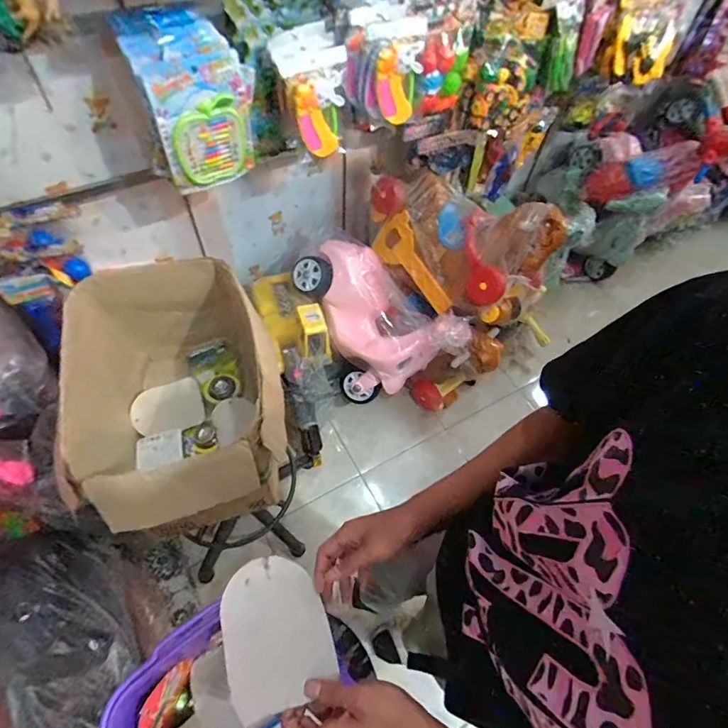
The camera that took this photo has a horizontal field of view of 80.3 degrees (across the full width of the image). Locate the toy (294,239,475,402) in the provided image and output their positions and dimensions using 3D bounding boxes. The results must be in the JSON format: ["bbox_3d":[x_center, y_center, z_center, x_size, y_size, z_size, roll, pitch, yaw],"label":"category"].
[{"bbox_3d":[-0.020,-0.135,1.569,0.270,0.504,0.609,3,40,-52],"label":"toy"}]

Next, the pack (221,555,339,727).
[{"bbox_3d":[-0.106,0.316,0.519,0.116,0.011,0.160,-2,44,-25],"label":"pack"}]

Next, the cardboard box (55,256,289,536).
[{"bbox_3d":[-0.394,0.069,0.961,0.336,0.386,0.566,-8,58,-9],"label":"cardboard box"}]

